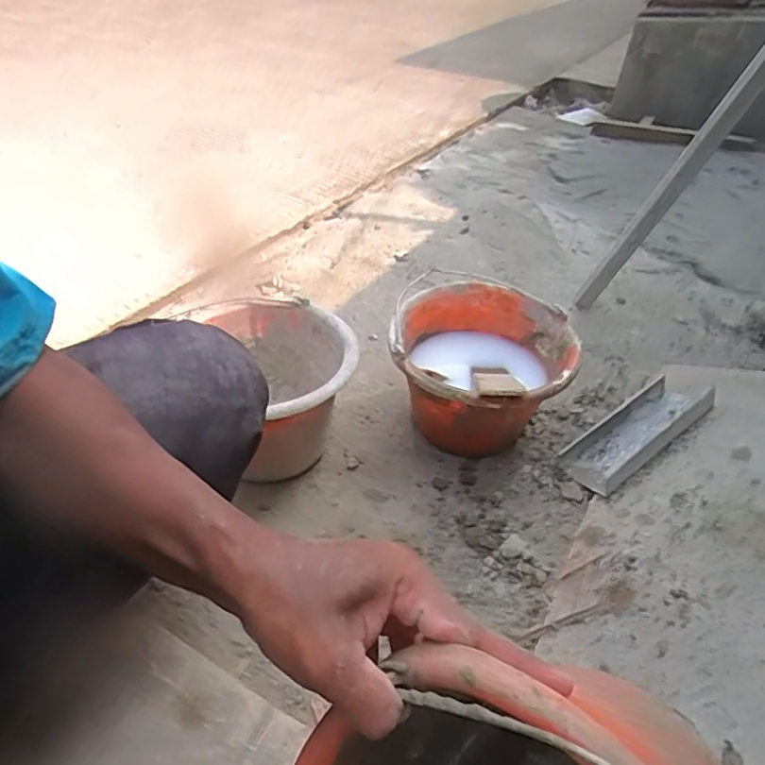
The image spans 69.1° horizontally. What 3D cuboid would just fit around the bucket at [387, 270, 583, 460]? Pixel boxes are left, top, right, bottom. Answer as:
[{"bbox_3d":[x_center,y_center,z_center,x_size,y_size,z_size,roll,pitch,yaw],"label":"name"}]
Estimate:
[{"bbox_3d":[0.129,-0.004,0.780,0.237,0.173,0.229,1,41,-1],"label":"bucket"}]

